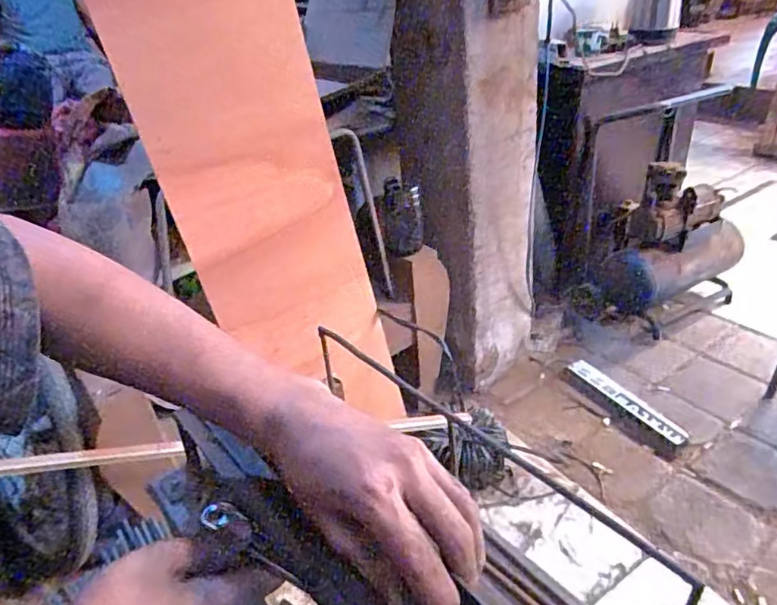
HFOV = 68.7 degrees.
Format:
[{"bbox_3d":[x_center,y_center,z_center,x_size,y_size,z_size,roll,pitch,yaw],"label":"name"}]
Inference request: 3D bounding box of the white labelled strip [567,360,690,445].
[{"bbox_3d":[0.601,0.252,1.446,0.060,0.038,0.352,-21,35,-21],"label":"white labelled strip"}]

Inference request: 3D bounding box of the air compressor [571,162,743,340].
[{"bbox_3d":[0.828,-0.180,1.704,0.498,0.446,0.244,-17,33,-15],"label":"air compressor"}]

